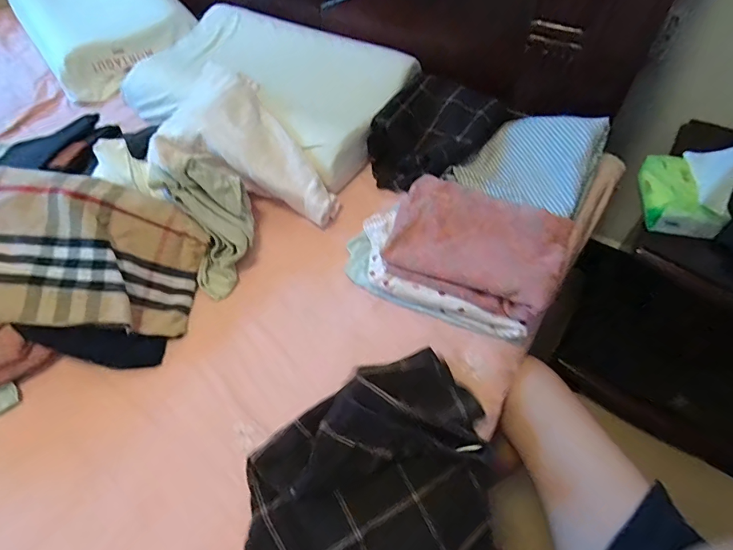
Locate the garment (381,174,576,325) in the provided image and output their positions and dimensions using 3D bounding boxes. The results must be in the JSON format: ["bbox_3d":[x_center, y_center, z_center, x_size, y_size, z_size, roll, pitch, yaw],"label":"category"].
[{"bbox_3d":[0.151,-0.045,0.597,0.249,0.058,0.155,22,57,15],"label":"garment"}]

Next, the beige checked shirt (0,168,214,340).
[{"bbox_3d":[-0.395,-0.025,0.618,0.278,0.160,0.210,-5,54,-3],"label":"beige checked shirt"}]

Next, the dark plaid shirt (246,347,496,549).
[{"bbox_3d":[0.053,0.287,0.455,0.329,0.131,0.353,-39,63,-24],"label":"dark plaid shirt"}]

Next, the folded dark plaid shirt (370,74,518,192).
[{"bbox_3d":[0.122,-0.277,0.811,0.193,0.087,0.261,34,61,22],"label":"folded dark plaid shirt"}]

